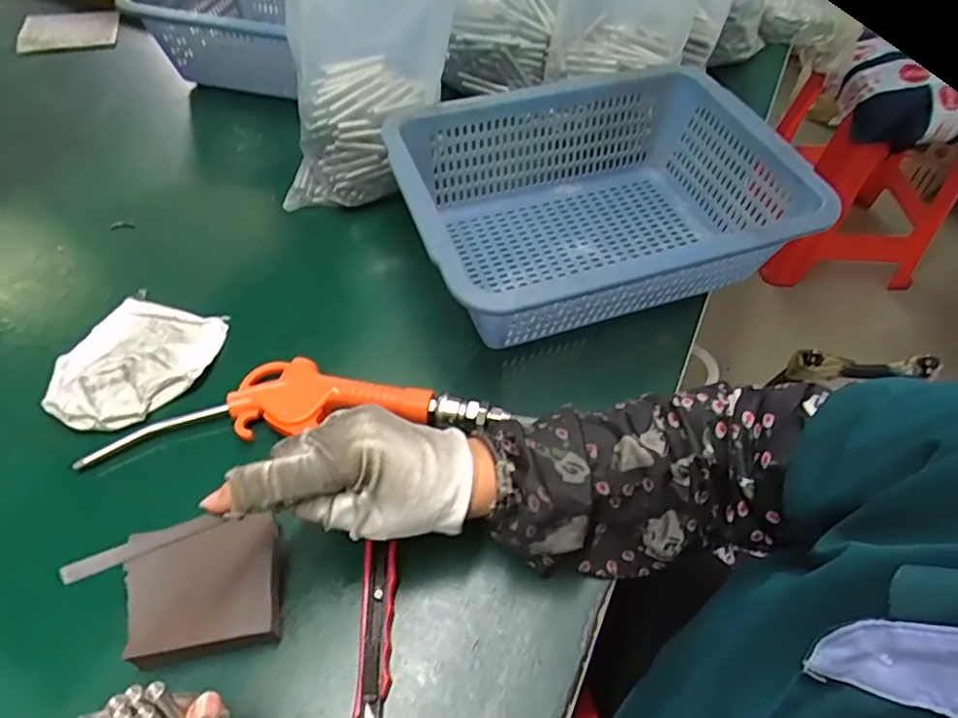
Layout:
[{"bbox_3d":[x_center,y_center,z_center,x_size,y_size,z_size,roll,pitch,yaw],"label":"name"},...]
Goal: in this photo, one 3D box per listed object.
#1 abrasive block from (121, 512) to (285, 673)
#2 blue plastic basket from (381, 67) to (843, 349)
[{"bbox_3d":[-0.150,0.127,0.333,0.075,0.015,0.068,-5,69,-18],"label":"abrasive block"},{"bbox_3d":[0.097,-0.124,0.503,0.309,0.103,0.232,-16,54,-13],"label":"blue plastic basket"}]

